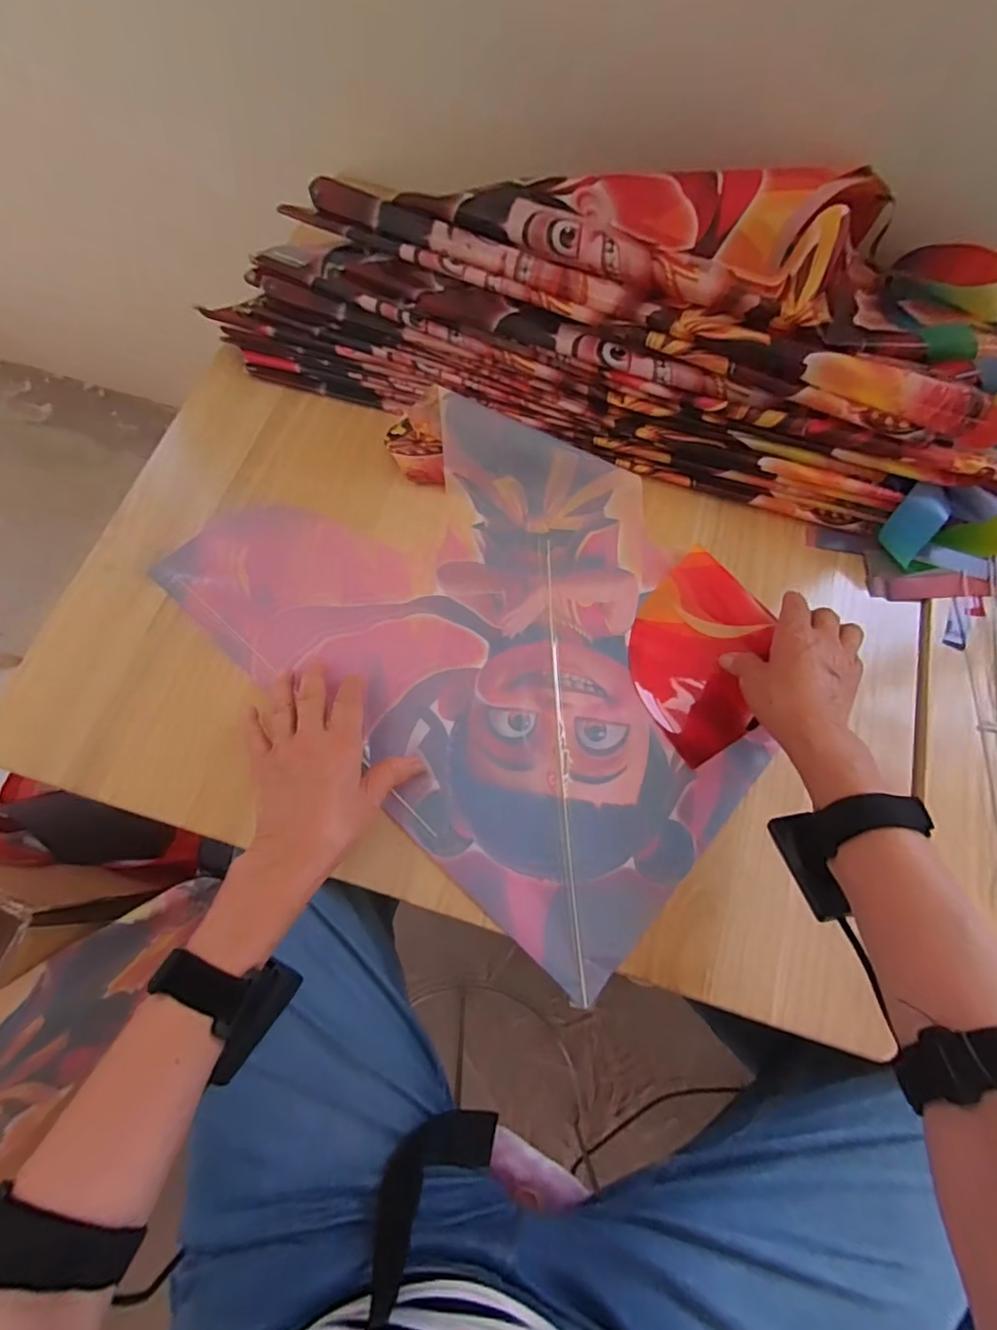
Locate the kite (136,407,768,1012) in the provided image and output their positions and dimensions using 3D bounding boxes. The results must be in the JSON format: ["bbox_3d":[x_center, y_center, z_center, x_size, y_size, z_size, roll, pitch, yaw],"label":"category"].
[{"bbox_3d":[0.004,-0.039,0.484,0.503,0.032,0.360,42,75,11],"label":"kite"}]

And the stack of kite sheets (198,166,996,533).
[{"bbox_3d":[0.113,-0.364,0.543,0.751,0.128,0.307,14,72,2],"label":"stack of kite sheets"}]

